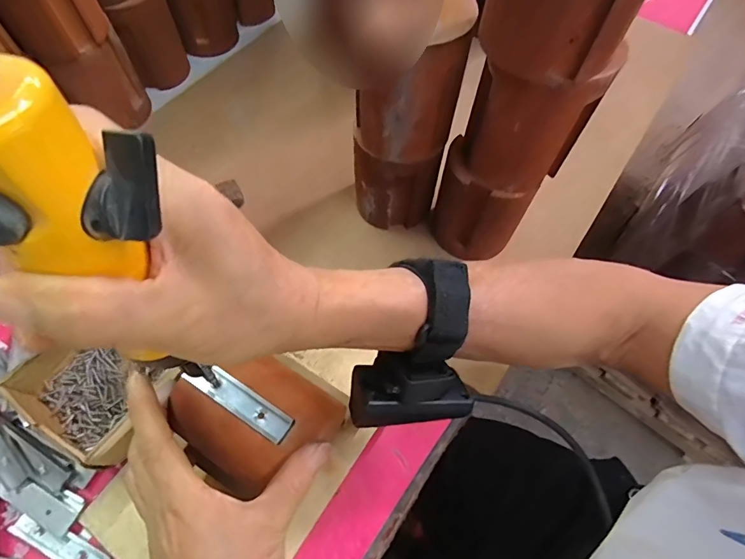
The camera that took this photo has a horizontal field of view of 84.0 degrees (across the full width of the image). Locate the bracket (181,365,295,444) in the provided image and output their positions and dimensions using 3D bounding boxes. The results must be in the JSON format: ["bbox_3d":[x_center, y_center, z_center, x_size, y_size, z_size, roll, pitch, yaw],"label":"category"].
[{"bbox_3d":[-0.087,0.078,0.271,0.078,0.008,0.018,30,66,11],"label":"bracket"}]

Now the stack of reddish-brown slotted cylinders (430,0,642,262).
[{"bbox_3d":[0.100,-0.113,0.280,0.069,0.290,0.071,-29,69,-16],"label":"stack of reddish-brown slotted cylinders"}]

